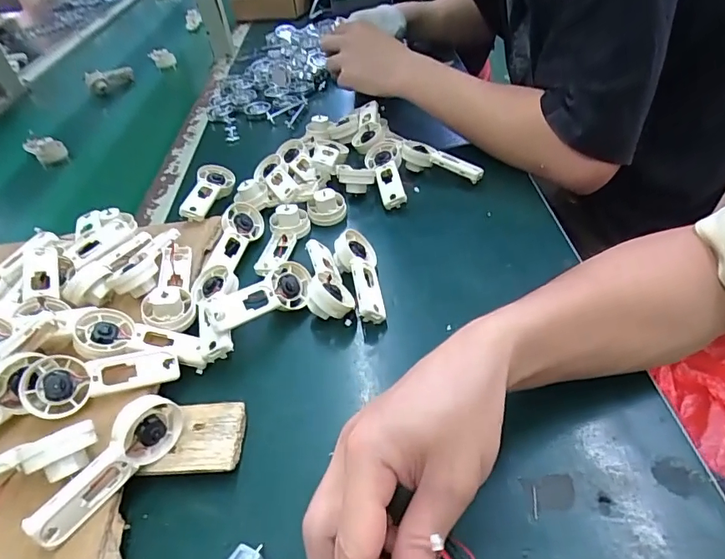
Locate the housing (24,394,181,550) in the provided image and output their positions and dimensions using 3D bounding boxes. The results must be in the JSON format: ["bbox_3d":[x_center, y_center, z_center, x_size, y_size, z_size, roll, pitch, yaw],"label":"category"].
[{"bbox_3d":[-0.148,0.109,0.284,0.022,0.033,0.092,19,49,27],"label":"housing"}]

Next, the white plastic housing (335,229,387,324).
[{"bbox_3d":[-0.003,-0.004,0.407,0.034,0.028,0.092,-9,42,0],"label":"white plastic housing"}]

